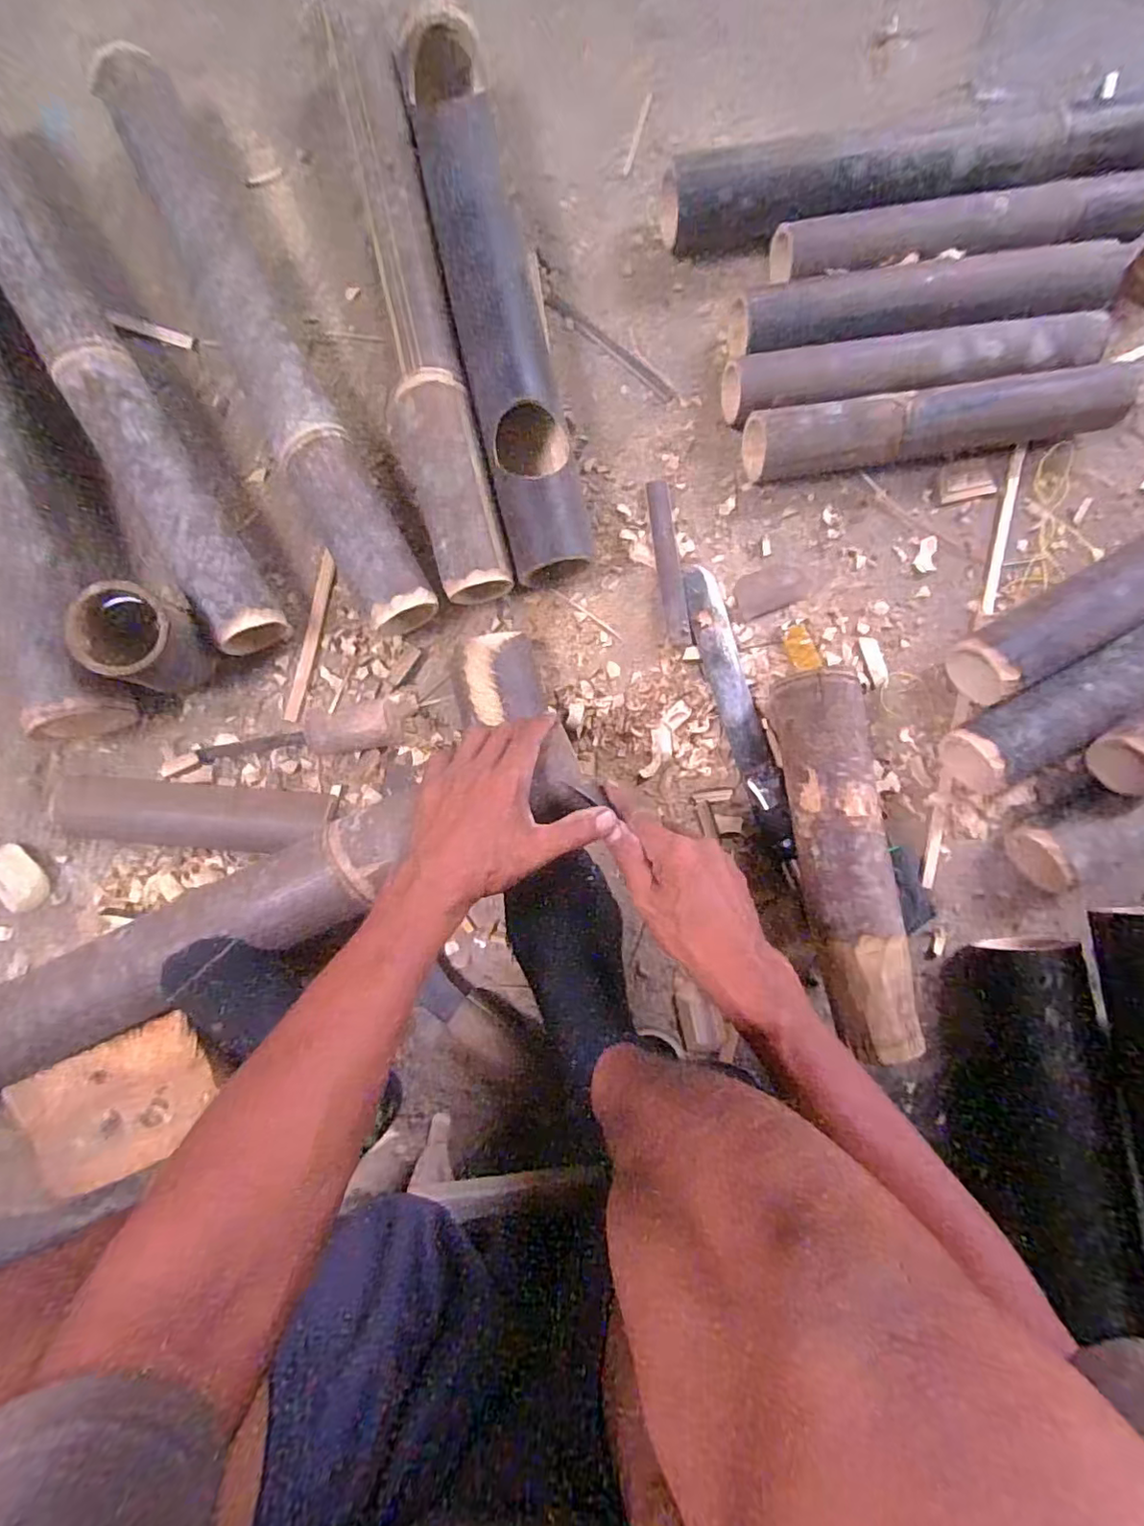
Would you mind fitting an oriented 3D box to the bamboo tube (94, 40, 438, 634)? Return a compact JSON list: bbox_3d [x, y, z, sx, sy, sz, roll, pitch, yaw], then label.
[{"bbox_3d":[-0.269,-0.361,0.528,0.068,0.080,0.530,-26,91,-2],"label":"bamboo tube"}]

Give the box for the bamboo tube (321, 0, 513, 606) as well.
[{"bbox_3d":[-0.149,-0.413,0.541,0.074,0.069,0.532,-13,90,-2],"label":"bamboo tube"}]

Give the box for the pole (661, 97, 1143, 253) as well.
[{"bbox_3d":[0.712,-0.599,0.559,1.261,0.072,0.073,-7,90,-2],"label":"pole"}]

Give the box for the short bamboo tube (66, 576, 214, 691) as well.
[{"bbox_3d":[-0.362,-0.106,0.515,0.071,0.097,0.073,0,89,-2],"label":"short bamboo tube"}]

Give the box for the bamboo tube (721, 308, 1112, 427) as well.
[{"bbox_3d":[0.331,-0.379,0.572,0.371,0.050,0.054,-8,90,-2],"label":"bamboo tube"}]

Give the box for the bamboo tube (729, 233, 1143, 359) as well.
[{"bbox_3d":[0.353,-0.448,0.571,0.402,0.044,0.060,-10,90,-2],"label":"bamboo tube"}]

